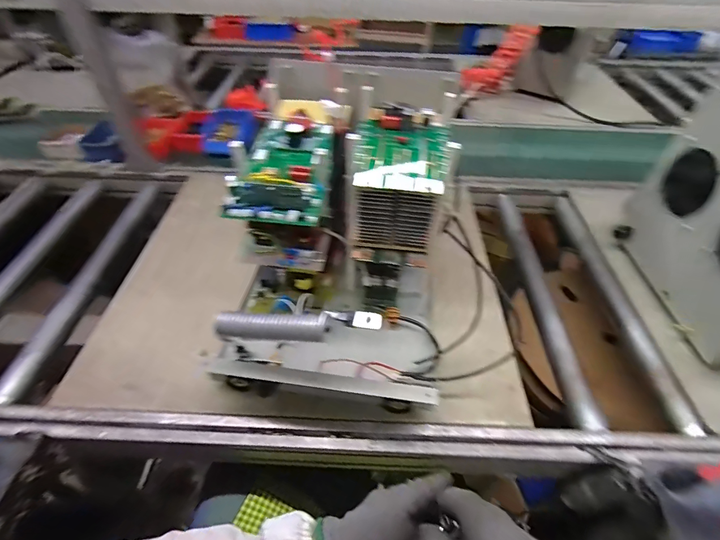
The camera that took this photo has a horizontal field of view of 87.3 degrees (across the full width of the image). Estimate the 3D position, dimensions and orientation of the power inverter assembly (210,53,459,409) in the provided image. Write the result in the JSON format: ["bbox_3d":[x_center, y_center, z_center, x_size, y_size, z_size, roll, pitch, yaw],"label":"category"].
[{"bbox_3d":[-0.022,-0.063,0.604,0.306,0.323,0.475,6,47,5],"label":"power inverter assembly"}]

